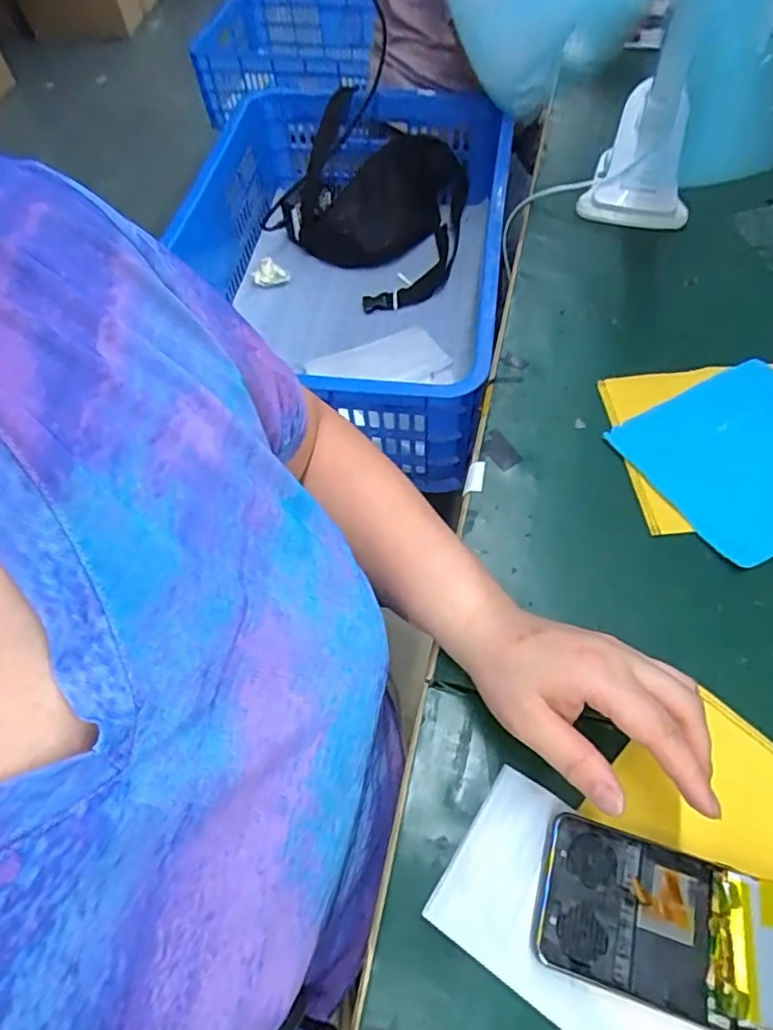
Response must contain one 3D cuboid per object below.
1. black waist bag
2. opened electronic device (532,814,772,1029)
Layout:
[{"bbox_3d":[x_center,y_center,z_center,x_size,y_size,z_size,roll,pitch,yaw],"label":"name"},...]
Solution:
[{"bbox_3d":[-0.023,-0.474,0.873,0.265,0.163,0.305,7,60,8],"label":"black waist bag"},{"bbox_3d":[0.163,0.214,0.296,0.162,0.023,0.071,12,60,11],"label":"opened electronic device"}]

